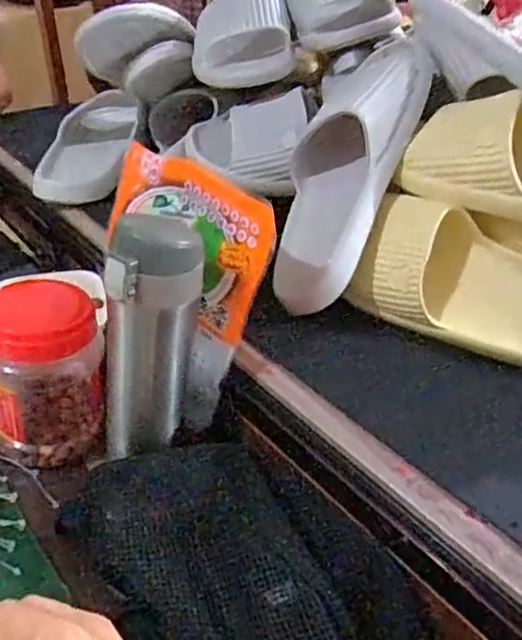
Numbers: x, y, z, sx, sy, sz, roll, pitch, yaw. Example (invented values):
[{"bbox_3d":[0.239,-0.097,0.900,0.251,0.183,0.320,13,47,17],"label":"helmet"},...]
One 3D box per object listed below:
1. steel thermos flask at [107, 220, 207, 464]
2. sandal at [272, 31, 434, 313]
[{"bbox_3d":[-0.079,0.013,0.484,0.066,0.200,0.055,2,35,-4],"label":"steel thermos flask"},{"bbox_3d":[0.067,-0.133,0.551,0.093,0.252,0.083,21,-2,21],"label":"sandal"}]

